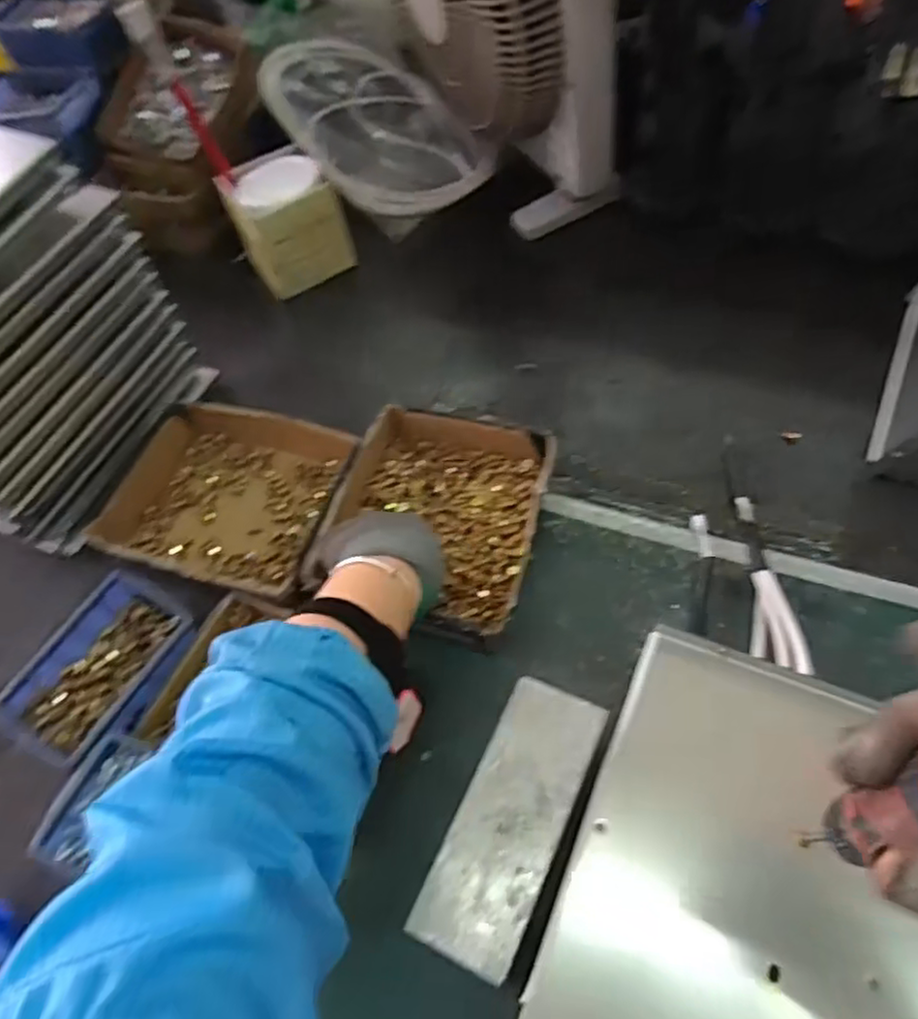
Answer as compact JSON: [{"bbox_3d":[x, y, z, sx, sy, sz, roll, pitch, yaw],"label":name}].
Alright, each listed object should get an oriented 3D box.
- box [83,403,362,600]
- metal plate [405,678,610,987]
[{"bbox_3d":[-0.210,-0.011,0.640,0.203,0.050,0.177,14,60,12],"label":"box"},{"bbox_3d":[0.032,0.178,0.400,0.058,0.009,0.158,19,61,20],"label":"metal plate"}]

